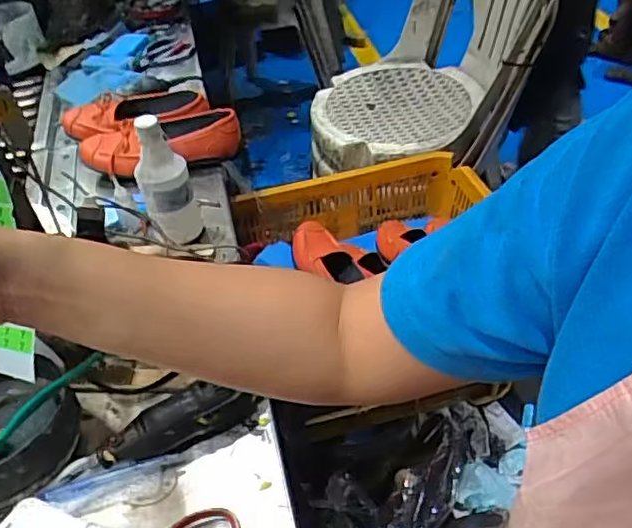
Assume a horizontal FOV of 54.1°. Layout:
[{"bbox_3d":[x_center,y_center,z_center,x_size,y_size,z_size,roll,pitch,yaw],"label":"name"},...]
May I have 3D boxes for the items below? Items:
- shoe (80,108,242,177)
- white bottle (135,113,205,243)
[{"bbox_3d":[-0.247,-0.191,0.993,0.251,0.062,0.101,-6,43,2],"label":"shoe"},{"bbox_3d":[-0.204,-0.122,0.817,0.066,0.155,0.077,-17,44,-10],"label":"white bottle"}]

